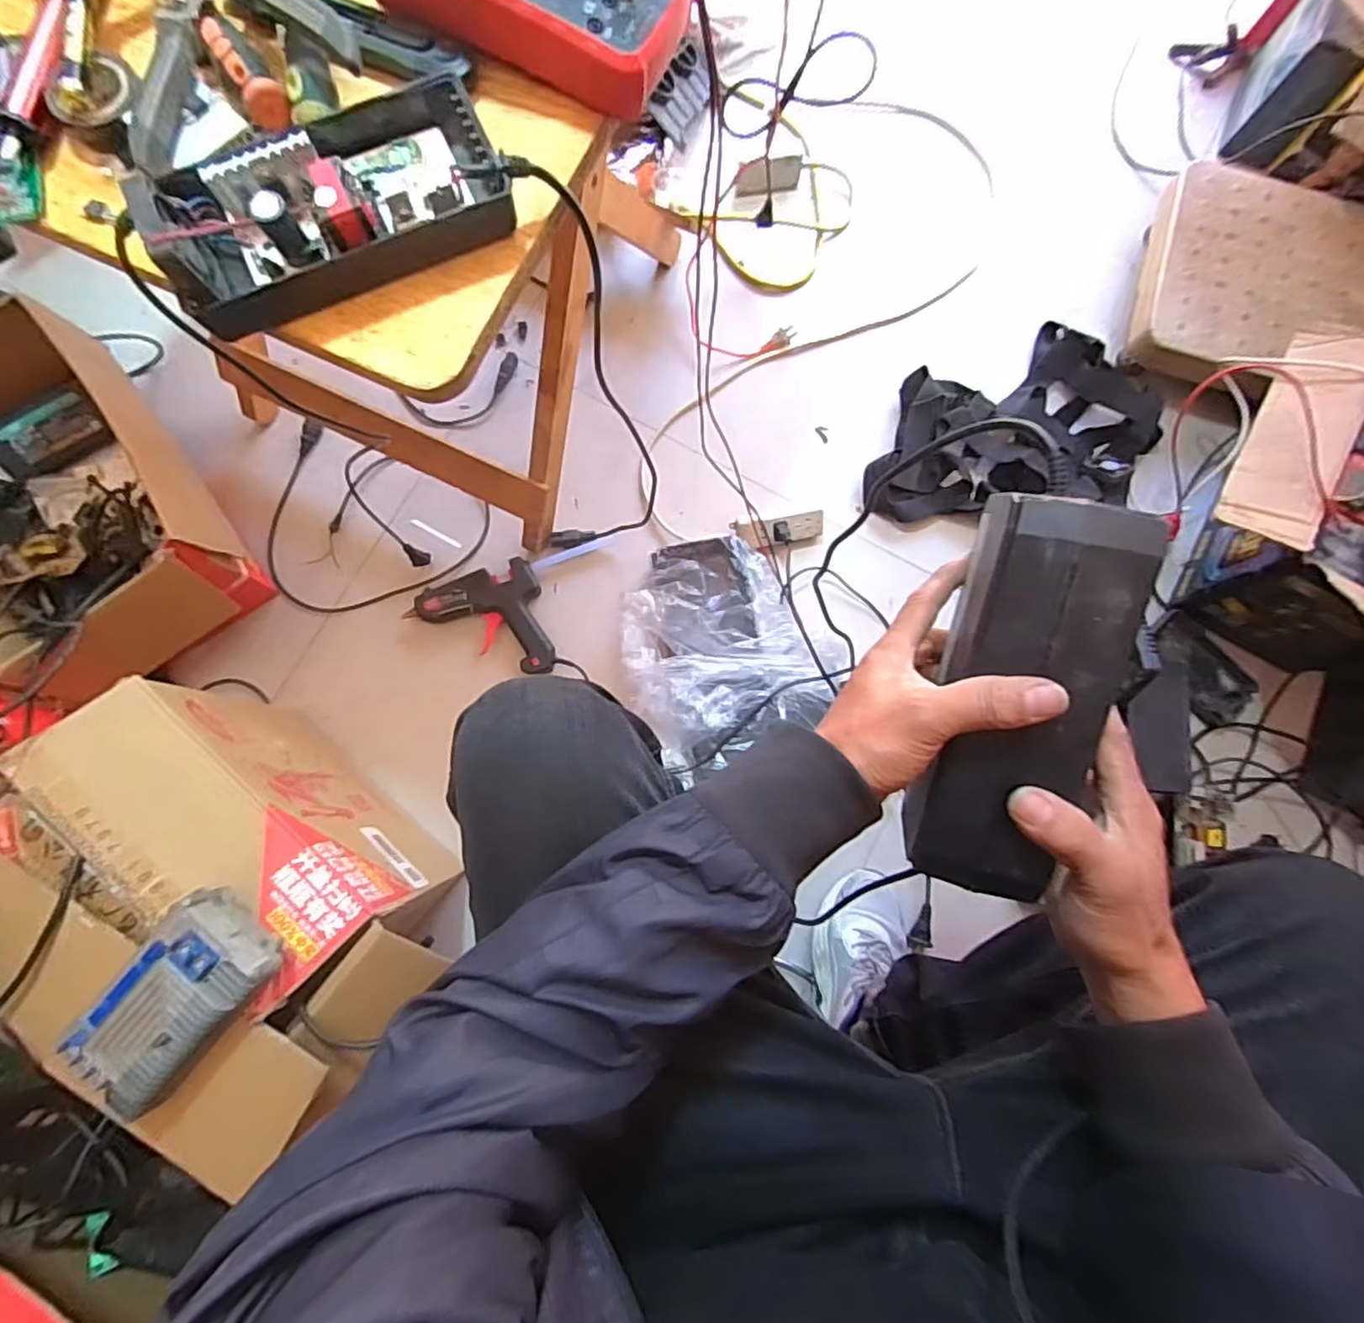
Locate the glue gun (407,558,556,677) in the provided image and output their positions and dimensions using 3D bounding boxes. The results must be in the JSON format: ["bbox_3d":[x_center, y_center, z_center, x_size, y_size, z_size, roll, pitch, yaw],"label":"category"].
[{"bbox_3d":[-0.275,-0.048,0.895,0.175,0.033,0.156,-14,81,-3],"label":"glue gun"}]

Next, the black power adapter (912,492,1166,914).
[{"bbox_3d":[0.174,0.024,0.336,0.073,0.037,0.207,8,106,0],"label":"black power adapter"}]

